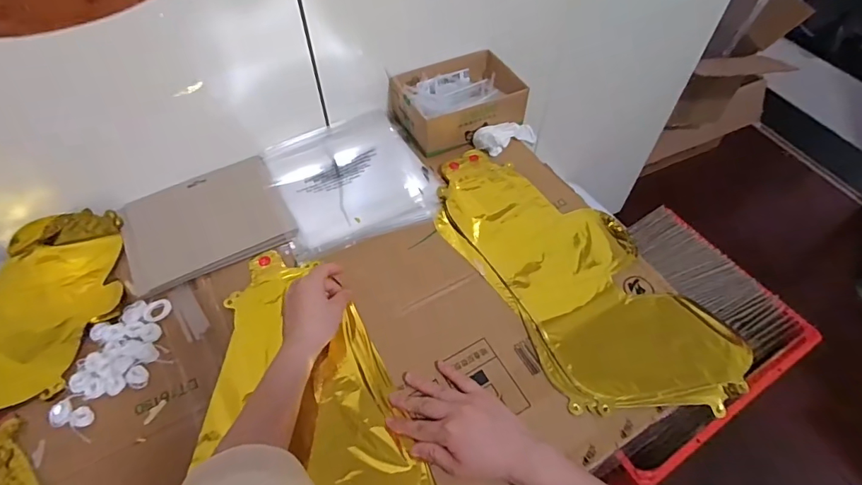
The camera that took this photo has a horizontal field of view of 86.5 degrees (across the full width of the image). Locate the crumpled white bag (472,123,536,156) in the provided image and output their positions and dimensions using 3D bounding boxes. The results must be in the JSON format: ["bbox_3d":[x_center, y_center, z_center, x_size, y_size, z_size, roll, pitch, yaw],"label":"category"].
[{"bbox_3d":[0.117,-0.168,0.721,0.116,0.038,0.046,-17,56,-32],"label":"crumpled white bag"}]

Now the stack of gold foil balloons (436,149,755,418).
[{"bbox_3d":[0.169,0.026,0.581,0.207,0.020,0.429,-26,60,-19],"label":"stack of gold foil balloons"}]

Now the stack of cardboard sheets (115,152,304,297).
[{"bbox_3d":[-0.301,-0.027,0.617,0.201,0.014,0.158,-25,59,-18],"label":"stack of cardboard sheets"}]

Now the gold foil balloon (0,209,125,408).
[{"bbox_3d":[-0.573,0.108,0.523,0.419,0.035,0.244,-17,57,-13],"label":"gold foil balloon"}]

